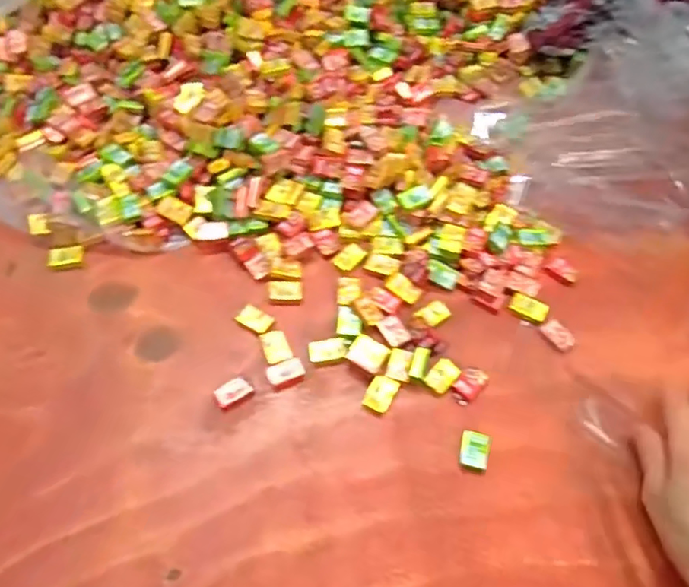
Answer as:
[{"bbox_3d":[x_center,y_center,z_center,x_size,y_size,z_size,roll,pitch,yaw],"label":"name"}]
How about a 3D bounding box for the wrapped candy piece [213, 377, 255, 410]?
[{"bbox_3d":[-0.082,0.072,0.420,0.027,0.006,0.019,-29,64,-16],"label":"wrapped candy piece"}]

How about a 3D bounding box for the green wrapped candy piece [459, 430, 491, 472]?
[{"bbox_3d":[0.091,0.109,0.400,0.019,0.005,0.024,10,60,6],"label":"green wrapped candy piece"}]

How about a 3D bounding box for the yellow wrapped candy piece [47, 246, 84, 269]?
[{"bbox_3d":[-0.230,-0.029,0.473,0.027,0.005,0.017,-11,60,-7],"label":"yellow wrapped candy piece"}]

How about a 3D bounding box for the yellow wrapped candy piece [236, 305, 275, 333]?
[{"bbox_3d":[-0.069,0.020,0.444,0.028,0.006,0.017,34,65,18],"label":"yellow wrapped candy piece"}]

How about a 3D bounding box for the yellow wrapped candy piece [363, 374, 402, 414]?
[{"bbox_3d":[0.027,0.073,0.420,0.020,0.005,0.027,22,62,12],"label":"yellow wrapped candy piece"}]

